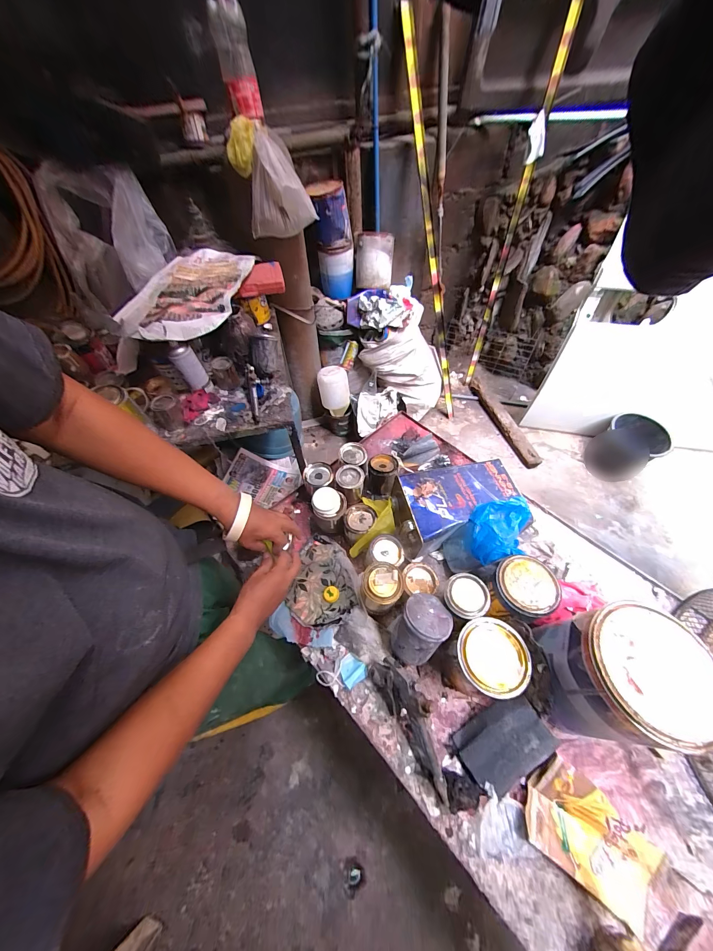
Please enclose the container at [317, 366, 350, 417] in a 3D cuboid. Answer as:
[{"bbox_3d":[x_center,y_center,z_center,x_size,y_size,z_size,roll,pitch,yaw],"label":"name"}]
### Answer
[{"bbox_3d":[-0.116,-0.433,1.607,0.151,0.219,0.137,-8,56,-2],"label":"container"}]

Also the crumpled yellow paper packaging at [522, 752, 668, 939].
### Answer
[{"bbox_3d":[0.330,0.505,0.430,0.162,0.045,0.105,30,63,21],"label":"crumpled yellow paper packaging"}]

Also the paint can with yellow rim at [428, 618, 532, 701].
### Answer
[{"bbox_3d":[0.204,0.307,0.524,0.109,0.139,0.101,0,55,1],"label":"paint can with yellow rim"}]

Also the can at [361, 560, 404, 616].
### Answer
[{"bbox_3d":[0.046,0.211,0.574,0.065,0.100,0.067,-7,56,-1],"label":"can"}]

